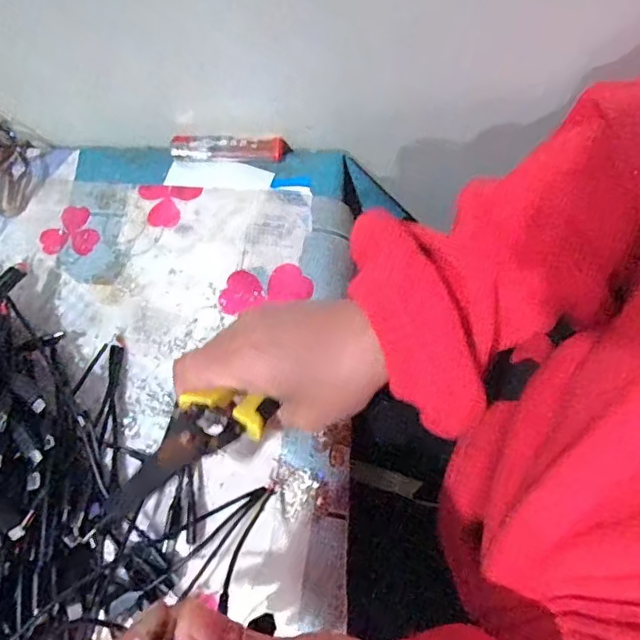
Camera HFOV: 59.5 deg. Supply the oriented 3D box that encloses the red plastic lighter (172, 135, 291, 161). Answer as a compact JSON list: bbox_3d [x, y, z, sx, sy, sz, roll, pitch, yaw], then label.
[{"bbox_3d":[-0.067,-0.131,0.423,0.087,0.011,0.020,2,72,3],"label":"red plastic lighter"}]

